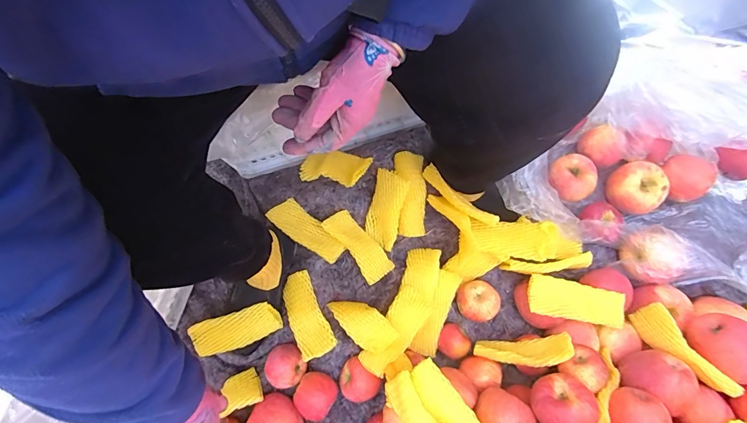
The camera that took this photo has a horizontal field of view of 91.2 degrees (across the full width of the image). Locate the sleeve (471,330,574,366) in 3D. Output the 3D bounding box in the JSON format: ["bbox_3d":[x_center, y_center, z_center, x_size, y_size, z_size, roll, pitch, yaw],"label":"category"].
[{"bbox_3d":[0.238,0.222,0.587,0.146,0.028,0.042,-11,72,24],"label":"sleeve"}]

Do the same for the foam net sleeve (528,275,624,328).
[{"bbox_3d":[0.334,0.148,0.606,0.147,0.022,0.060,9,74,5],"label":"foam net sleeve"}]

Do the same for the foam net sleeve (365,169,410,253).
[{"bbox_3d":[0.022,-0.001,0.674,0.061,0.042,0.141,14,114,6],"label":"foam net sleeve"}]

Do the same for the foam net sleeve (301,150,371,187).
[{"bbox_3d":[-0.078,-0.081,0.698,0.142,0.023,0.059,2,73,21],"label":"foam net sleeve"}]

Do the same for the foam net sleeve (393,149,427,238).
[{"bbox_3d":[0.069,-0.032,0.669,0.052,0.029,0.153,-4,90,1],"label":"foam net sleeve"}]

